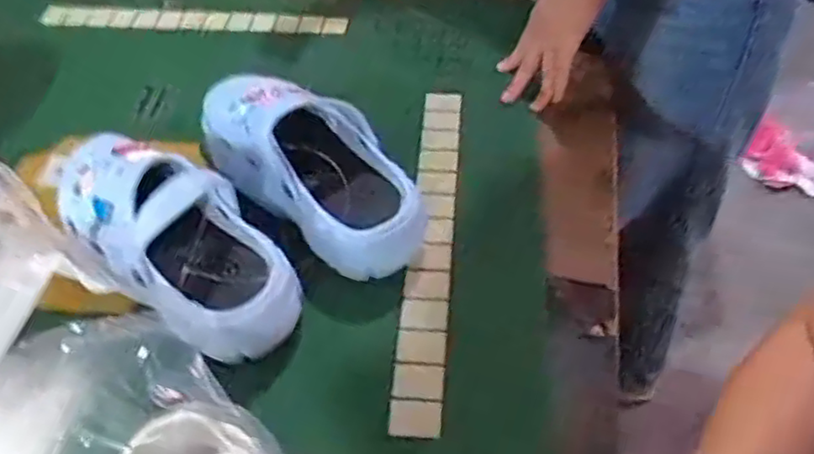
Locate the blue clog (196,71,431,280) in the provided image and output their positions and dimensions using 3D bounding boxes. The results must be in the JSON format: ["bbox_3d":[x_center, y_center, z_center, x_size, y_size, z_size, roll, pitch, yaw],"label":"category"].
[{"bbox_3d":[-0.090,-0.061,0.597,0.091,0.125,0.243,-37,58,-27],"label":"blue clog"}]

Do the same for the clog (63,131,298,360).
[{"bbox_3d":[-0.195,0.006,0.536,0.241,0.091,0.096,37,59,14],"label":"clog"}]

